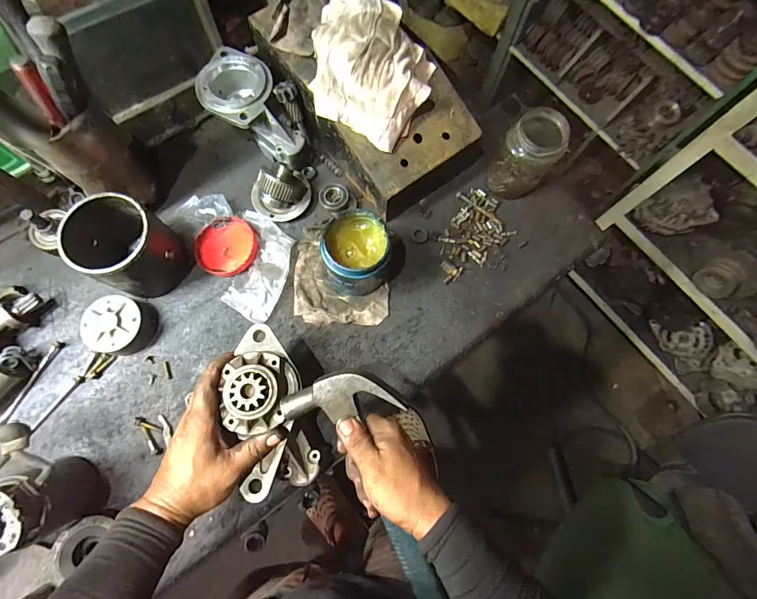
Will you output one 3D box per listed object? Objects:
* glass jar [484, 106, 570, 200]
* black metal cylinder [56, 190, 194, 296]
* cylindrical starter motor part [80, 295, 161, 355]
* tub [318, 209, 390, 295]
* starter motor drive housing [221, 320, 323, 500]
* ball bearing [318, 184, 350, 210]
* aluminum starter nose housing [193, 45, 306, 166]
[{"bbox_3d":[0.216,-0.205,0.554,0.075,0.131,0.070,0,76,-2],"label":"glass jar"},{"bbox_3d":[-0.345,-0.075,0.511,0.120,0.113,0.103,36,78,7],"label":"black metal cylinder"},{"bbox_3d":[-0.359,0.036,0.521,0.079,0.039,0.077,0,76,-2],"label":"cylindrical starter motor part"},{"bbox_3d":[-0.030,-0.059,0.520,0.082,0.104,0.086,0,76,-2],"label":"tub"},{"bbox_3d":[-0.129,0.131,0.438,0.082,0.071,0.189,-15,92,-5],"label":"starter motor drive housing"},{"bbox_3d":[-0.070,-0.159,0.589,0.045,0.020,0.042,0,76,-2],"label":"ball bearing"},{"bbox_3d":[-0.198,-0.289,0.579,0.105,0.090,0.189,-39,95,-10],"label":"aluminum starter nose housing"}]

